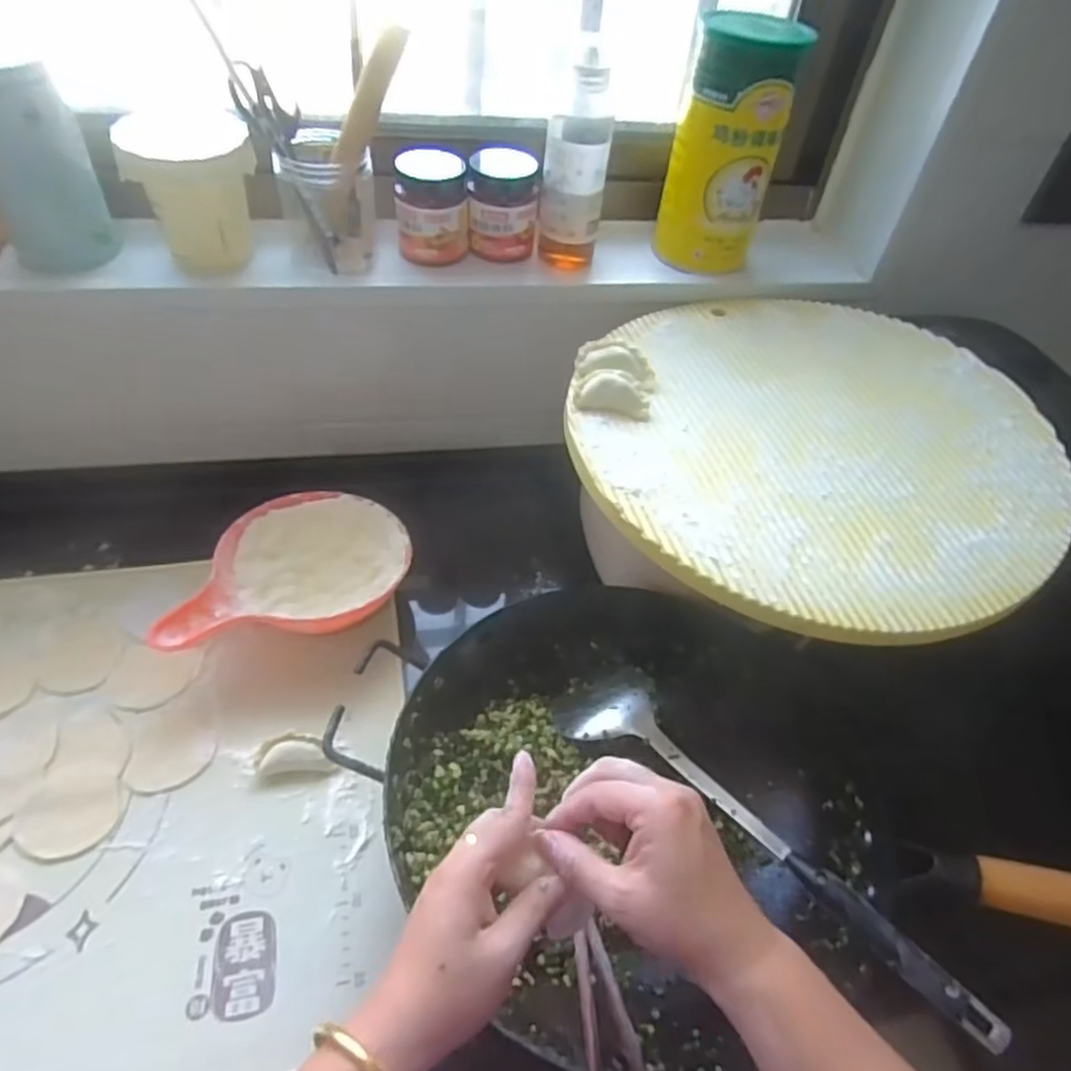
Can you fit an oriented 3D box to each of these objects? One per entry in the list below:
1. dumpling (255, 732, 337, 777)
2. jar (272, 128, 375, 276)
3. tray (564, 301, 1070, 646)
[{"bbox_3d":[-0.193,0.175,0.571,0.058,0.019,0.025,-1,47,-10],"label":"dumpling"},{"bbox_3d":[-0.191,-0.305,0.656,0.082,0.096,0.073,-7,49,-13],"label":"jar"},{"bbox_3d":[0.231,-0.083,0.586,0.362,0.020,0.378,2,48,-2],"label":"tray"}]

